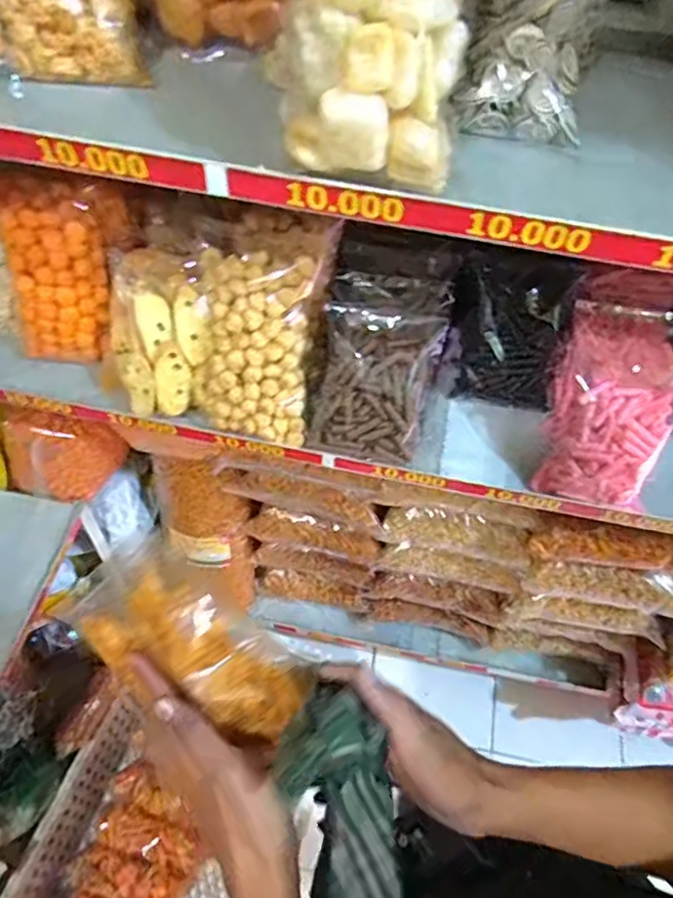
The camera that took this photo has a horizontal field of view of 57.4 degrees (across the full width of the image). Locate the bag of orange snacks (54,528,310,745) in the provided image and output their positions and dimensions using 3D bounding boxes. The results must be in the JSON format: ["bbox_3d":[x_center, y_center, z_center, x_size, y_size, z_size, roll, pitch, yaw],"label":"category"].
[{"bbox_3d":[-0.099,0.131,0.433,0.172,0.042,0.080,31,60,6],"label":"bag of orange snacks"}]

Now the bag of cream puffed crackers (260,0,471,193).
[{"bbox_3d":[0.023,-0.298,0.404,0.128,0.221,0.080,1,34,-3],"label":"bag of cream puffed crackers"}]

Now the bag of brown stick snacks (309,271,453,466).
[{"bbox_3d":[0.046,-0.105,0.734,0.145,0.124,0.184,11,56,4],"label":"bag of brown stick snacks"}]

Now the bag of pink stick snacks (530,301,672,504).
[{"bbox_3d":[0.321,-0.060,0.729,0.123,0.131,0.210,17,57,9],"label":"bag of pink stick snacks"}]

